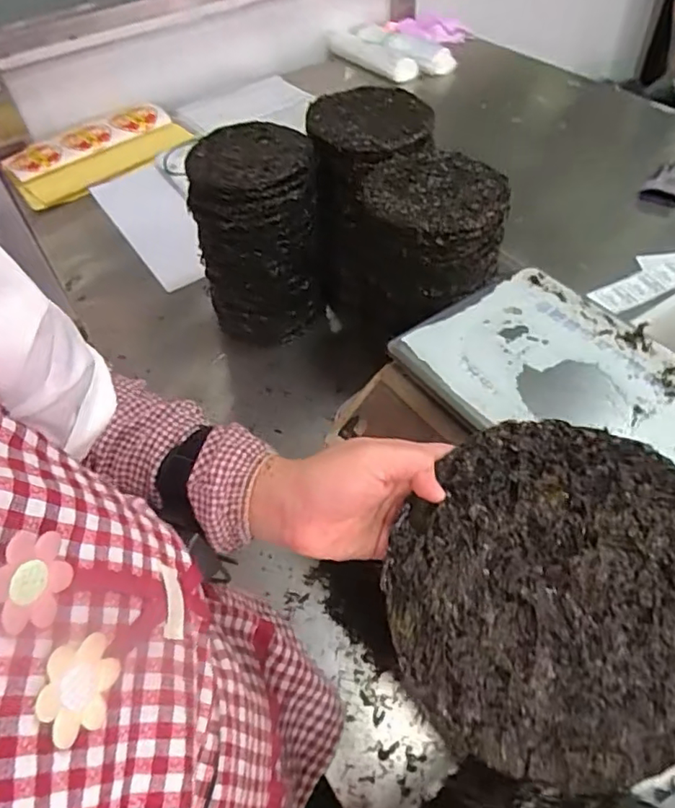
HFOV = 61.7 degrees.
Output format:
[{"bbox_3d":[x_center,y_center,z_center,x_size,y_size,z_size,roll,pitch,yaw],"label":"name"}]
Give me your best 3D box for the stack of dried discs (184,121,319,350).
[{"bbox_3d":[-0.128,-0.278,0.968,0.193,0.288,0.196,-7,50,0],"label":"stack of dried discs"}]

